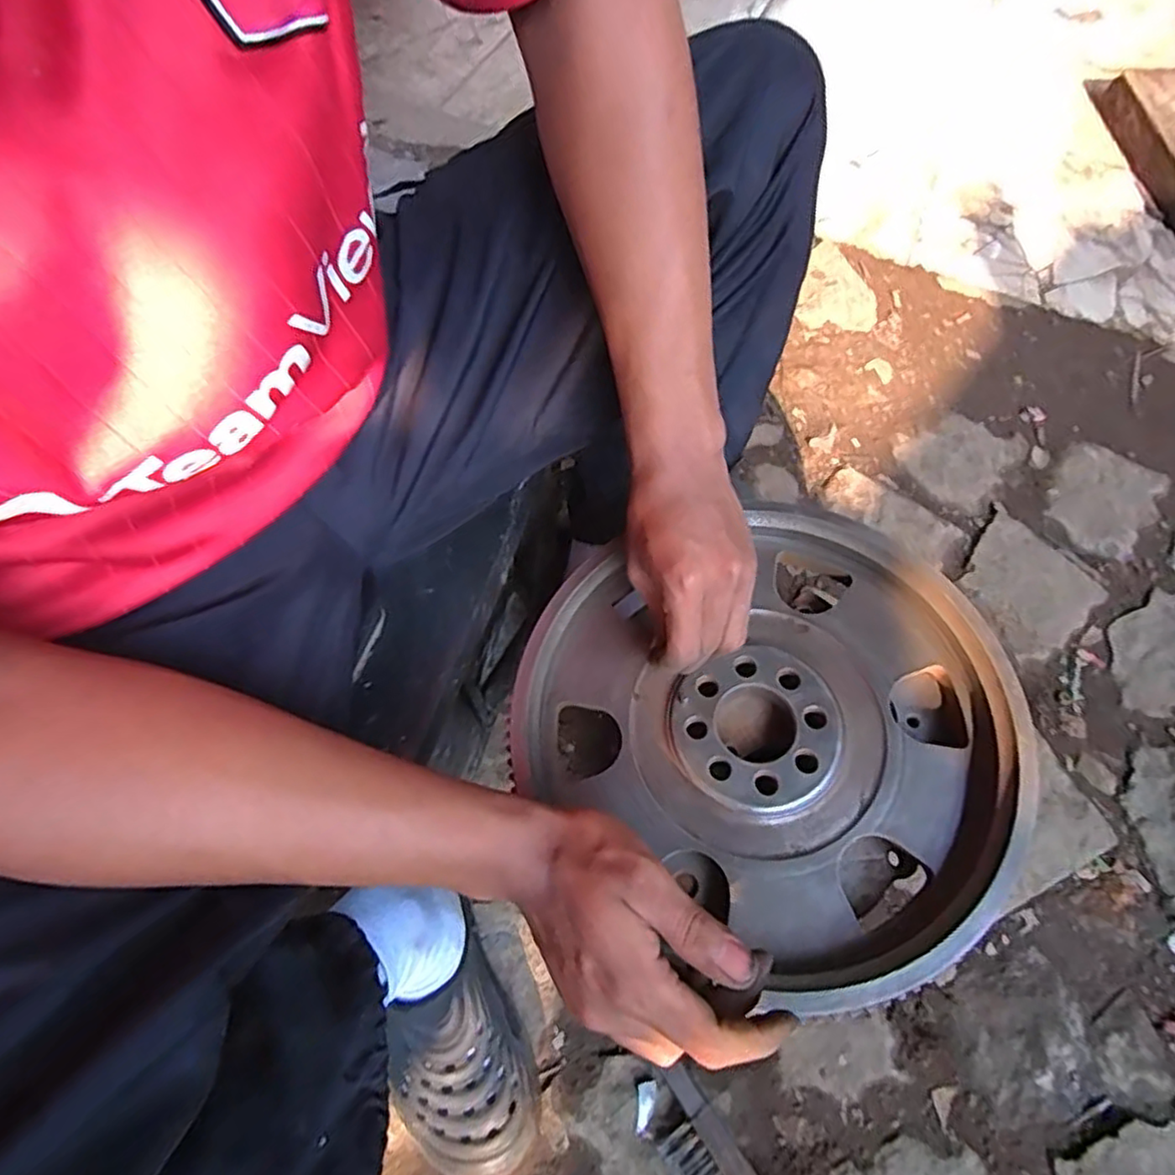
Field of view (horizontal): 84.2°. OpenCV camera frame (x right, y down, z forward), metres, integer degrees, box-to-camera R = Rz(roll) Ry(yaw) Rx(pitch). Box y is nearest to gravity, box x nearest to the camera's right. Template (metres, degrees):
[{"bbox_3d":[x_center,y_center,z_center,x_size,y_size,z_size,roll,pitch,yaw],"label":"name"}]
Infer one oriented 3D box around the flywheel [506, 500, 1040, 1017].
[{"bbox_3d":[0.114,0.074,0.421,0.303,0.055,0.266,37,70,17],"label":"flywheel"}]

